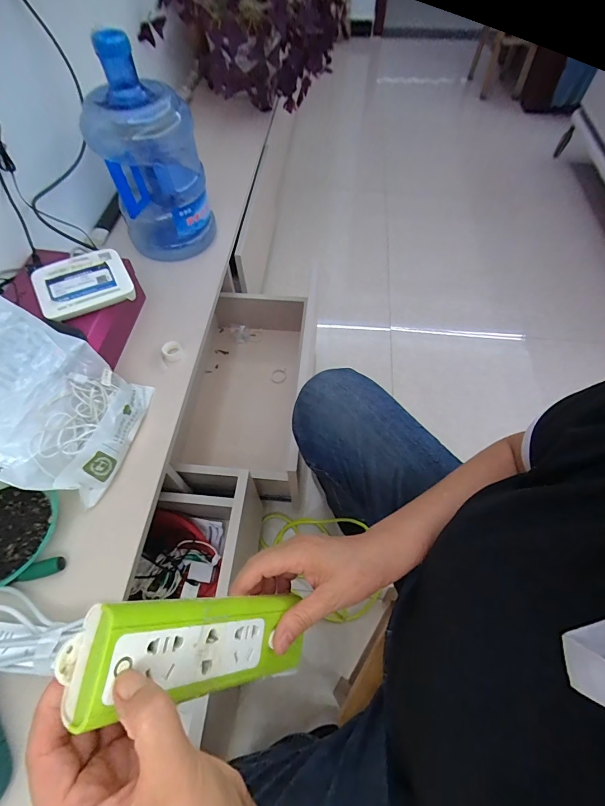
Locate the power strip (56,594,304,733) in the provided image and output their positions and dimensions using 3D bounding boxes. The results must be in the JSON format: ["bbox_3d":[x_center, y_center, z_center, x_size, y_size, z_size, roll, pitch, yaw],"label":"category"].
[{"bbox_3d":[-0.059,0.158,0.242,0.029,0.169,0.054,-25,53,31],"label":"power strip"}]

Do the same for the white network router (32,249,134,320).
[{"bbox_3d":[-0.378,-0.209,0.632,0.144,0.026,0.113,-26,62,-14],"label":"white network router"}]

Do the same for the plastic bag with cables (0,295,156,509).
[{"bbox_3d":[-0.396,-0.008,0.530,0.305,0.060,0.232,31,54,-22],"label":"plastic bag with cables"}]

